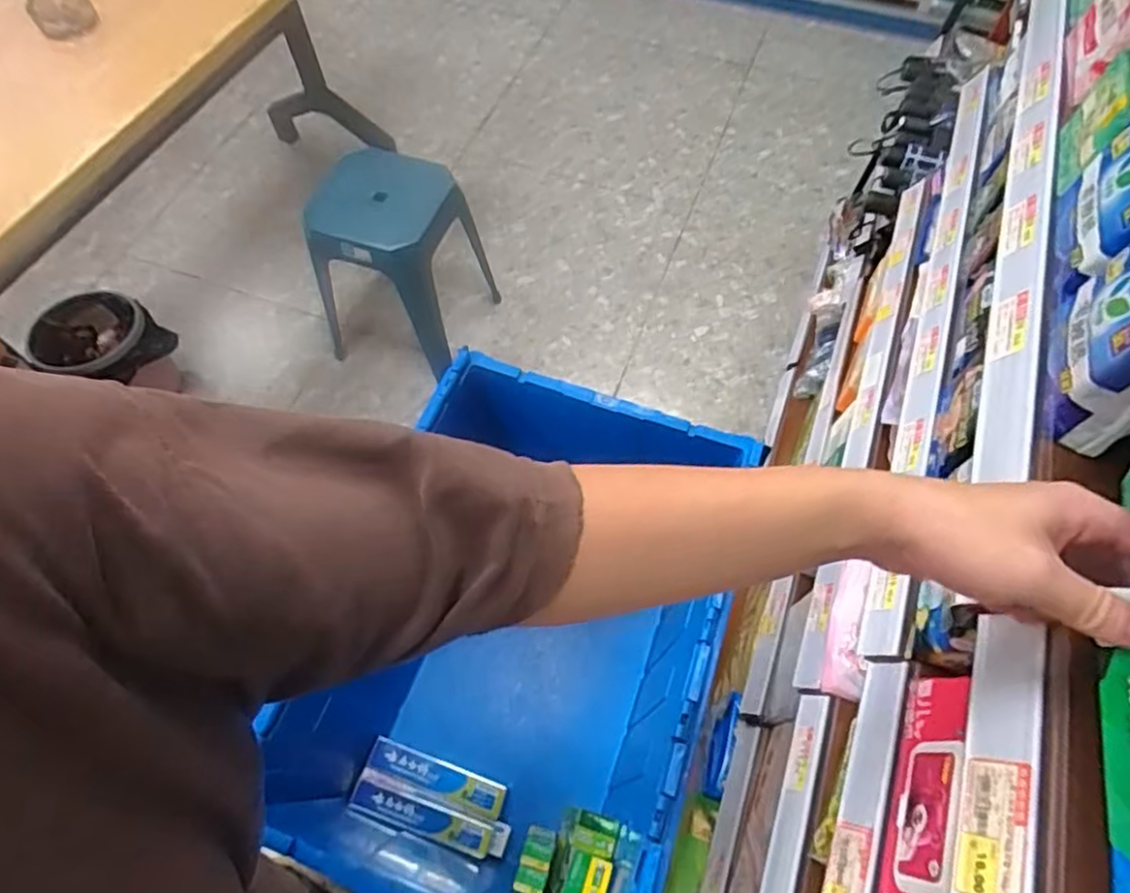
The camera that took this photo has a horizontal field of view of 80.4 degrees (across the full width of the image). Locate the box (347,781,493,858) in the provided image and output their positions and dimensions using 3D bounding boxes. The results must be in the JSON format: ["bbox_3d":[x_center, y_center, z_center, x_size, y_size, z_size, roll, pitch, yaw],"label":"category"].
[{"bbox_3d":[-0.186,0.475,0.852,0.187,0.027,0.035,15,63,8],"label":"box"}]

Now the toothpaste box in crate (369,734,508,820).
[{"bbox_3d":[-0.174,0.451,0.906,0.188,0.026,0.047,18,40,10],"label":"toothpaste box in crate"}]

